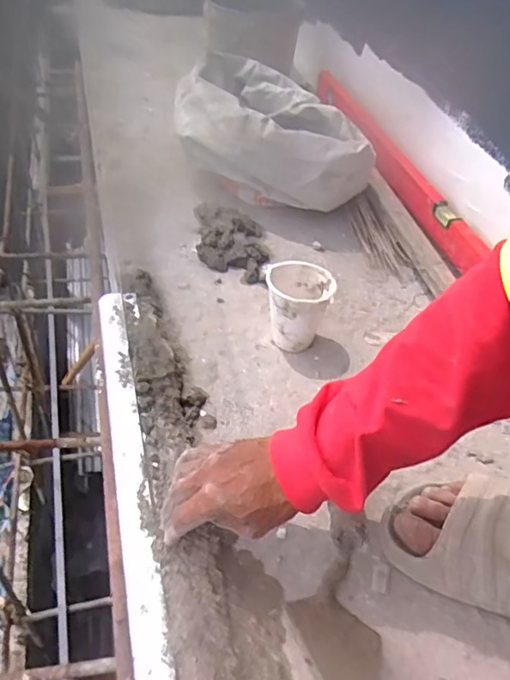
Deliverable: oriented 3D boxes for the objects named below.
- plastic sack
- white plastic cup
[{"bbox_3d":[0.036,-0.329,0.853,0.325,0.124,0.201,25,47,16],"label":"plastic sack"},{"bbox_3d":[0.050,-0.036,0.643,0.074,0.092,0.068,2,46,-2],"label":"white plastic cup"}]

